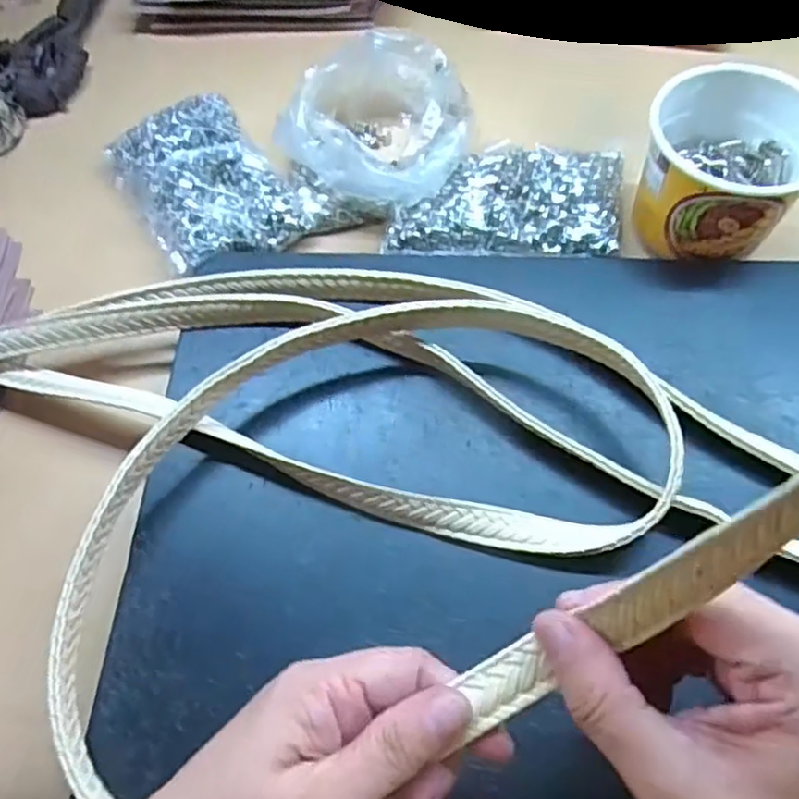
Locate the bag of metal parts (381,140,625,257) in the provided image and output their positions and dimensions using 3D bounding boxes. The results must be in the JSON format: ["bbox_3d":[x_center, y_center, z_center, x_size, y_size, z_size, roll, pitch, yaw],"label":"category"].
[{"bbox_3d":[0.067,-0.125,0.425,0.139,0.014,0.079,6,62,6],"label":"bag of metal parts"}]

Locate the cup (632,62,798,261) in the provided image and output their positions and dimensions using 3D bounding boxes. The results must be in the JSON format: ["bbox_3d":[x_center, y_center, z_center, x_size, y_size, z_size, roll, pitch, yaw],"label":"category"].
[{"bbox_3d":[0.185,-0.134,0.389,0.090,0.065,0.093,-1,62,2],"label":"cup"}]

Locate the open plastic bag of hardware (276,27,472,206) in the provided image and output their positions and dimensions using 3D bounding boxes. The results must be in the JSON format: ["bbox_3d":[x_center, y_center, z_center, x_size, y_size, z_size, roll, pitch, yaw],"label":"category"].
[{"bbox_3d":[-0.005,-0.178,0.439,0.120,0.043,0.118,-33,65,-14],"label":"open plastic bag of hardware"}]

